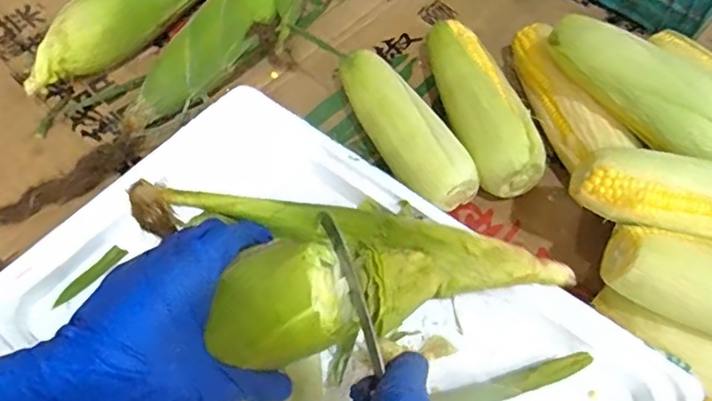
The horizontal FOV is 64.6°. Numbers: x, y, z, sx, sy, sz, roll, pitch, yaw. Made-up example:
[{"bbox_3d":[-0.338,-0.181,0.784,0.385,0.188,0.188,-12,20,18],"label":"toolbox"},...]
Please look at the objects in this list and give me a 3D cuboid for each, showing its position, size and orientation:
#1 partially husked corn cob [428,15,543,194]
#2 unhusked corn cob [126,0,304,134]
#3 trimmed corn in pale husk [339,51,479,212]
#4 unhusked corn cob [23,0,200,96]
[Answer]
[{"bbox_3d":[0.113,-0.096,0.550,0.065,0.067,0.198,-11,60,-10],"label":"partially husked corn cob"},{"bbox_3d":[-0.120,-0.197,0.598,0.099,0.067,0.338,29,61,14],"label":"unhusked corn cob"},{"bbox_3d":[0.036,-0.070,0.523,0.053,0.048,0.185,-30,65,-19],"label":"trimmed corn in pale husk"},{"bbox_3d":[-0.231,-0.211,0.606,0.058,0.079,0.291,28,61,14],"label":"unhusked corn cob"}]

